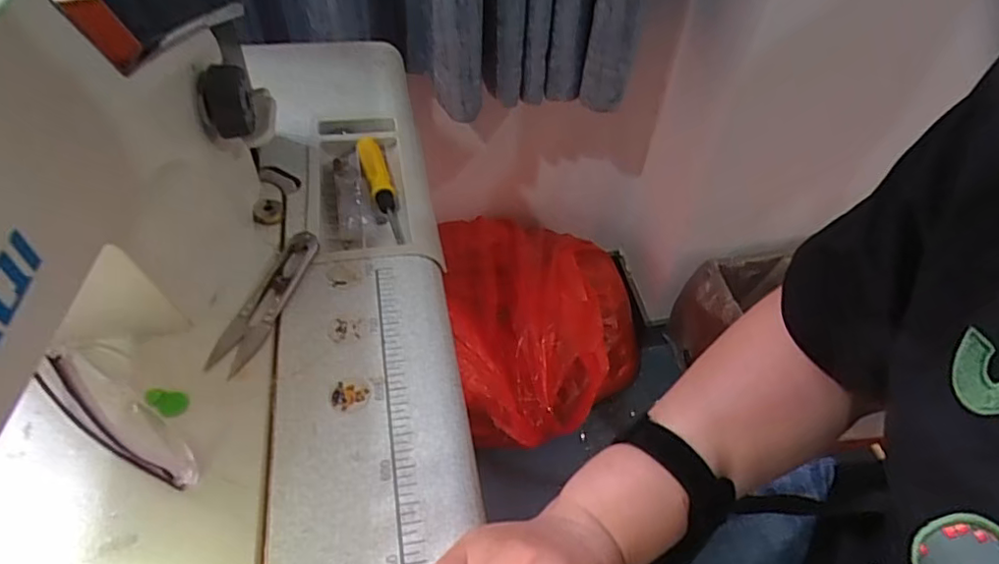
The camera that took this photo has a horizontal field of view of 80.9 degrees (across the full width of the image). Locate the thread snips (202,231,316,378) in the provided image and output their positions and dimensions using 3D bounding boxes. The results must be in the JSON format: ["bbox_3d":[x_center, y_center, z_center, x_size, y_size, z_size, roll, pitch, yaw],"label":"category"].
[{"bbox_3d":[-0.155,0.010,0.392,0.025,0.012,0.113,13,48,7],"label":"thread snips"}]

